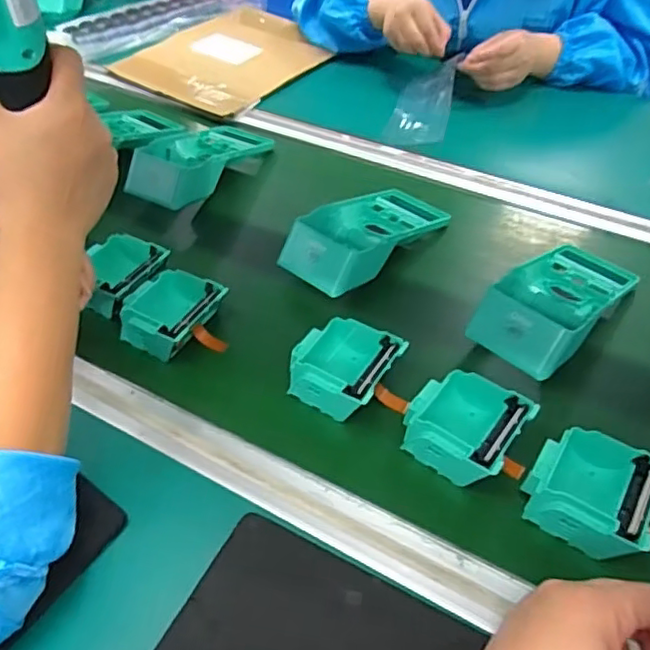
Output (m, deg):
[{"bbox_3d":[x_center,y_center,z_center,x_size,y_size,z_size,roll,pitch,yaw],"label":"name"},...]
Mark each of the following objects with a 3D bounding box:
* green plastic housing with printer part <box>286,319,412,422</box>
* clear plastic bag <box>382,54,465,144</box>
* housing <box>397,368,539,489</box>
[{"bbox_3d":[0.014,0.037,0.495,0.076,0.039,0.078,23,52,20],"label":"green plastic housing with printer part"},{"bbox_3d":[0.129,-0.294,0.788,0.073,0.056,0.139,13,49,12],"label":"clear plastic bag"},{"bbox_3d":[0.104,0.077,0.458,0.078,0.041,0.073,29,54,24],"label":"housing"}]

